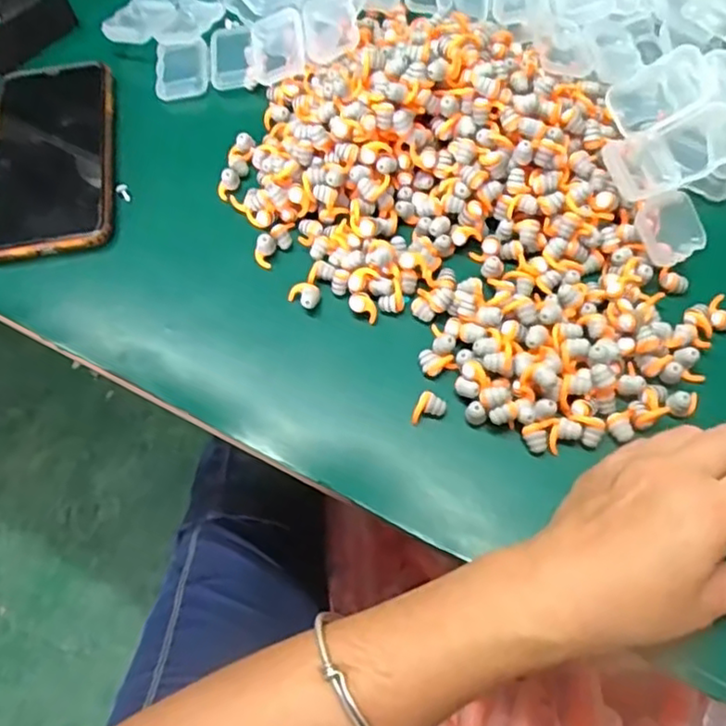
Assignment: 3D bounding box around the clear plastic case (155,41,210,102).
[{"bbox_3d":[-0.126,-0.204,0.454,0.038,0.010,0.043,-7,64,-1],"label":"clear plastic case"}]

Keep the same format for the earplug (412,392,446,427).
[{"bbox_3d":[0.035,0.025,0.339,0.014,0.010,0.018,20,67,12],"label":"earplug"}]

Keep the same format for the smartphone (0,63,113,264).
[{"bbox_3d":[-0.200,-0.132,0.417,0.074,0.015,0.147,-9,64,-2],"label":"smartphone"}]

